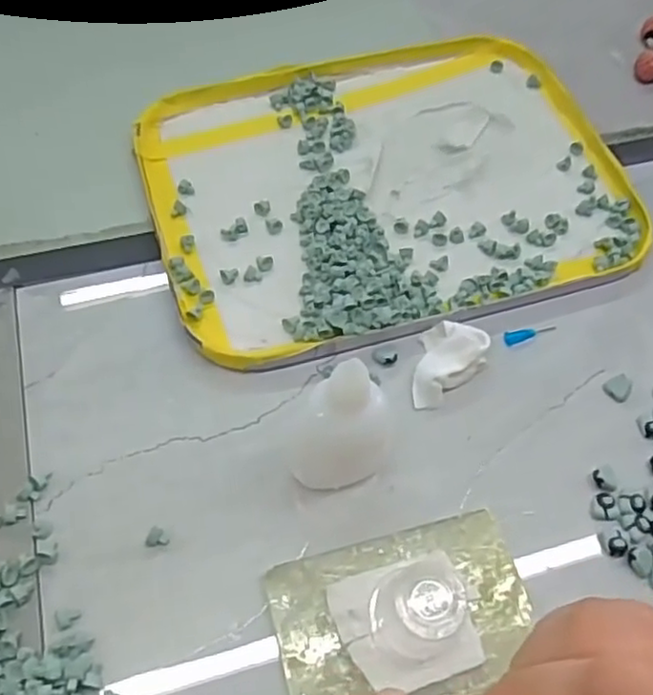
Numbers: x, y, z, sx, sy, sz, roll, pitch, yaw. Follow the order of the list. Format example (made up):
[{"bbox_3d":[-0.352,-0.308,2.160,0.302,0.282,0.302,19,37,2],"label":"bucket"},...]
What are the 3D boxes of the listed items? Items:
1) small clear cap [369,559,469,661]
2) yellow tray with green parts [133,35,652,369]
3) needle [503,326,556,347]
[{"bbox_3d":[0.037,0.100,0.260,0.037,0.039,0.036,1,60,-2],"label":"small clear cap"},{"bbox_3d":[0.035,-0.101,0.397,0.269,0.017,0.205,-15,62,-12],"label":"yellow tray with green parts"},{"bbox_3d":[0.109,-0.007,0.354,0.030,0.005,0.007,-15,61,-11],"label":"needle"}]

